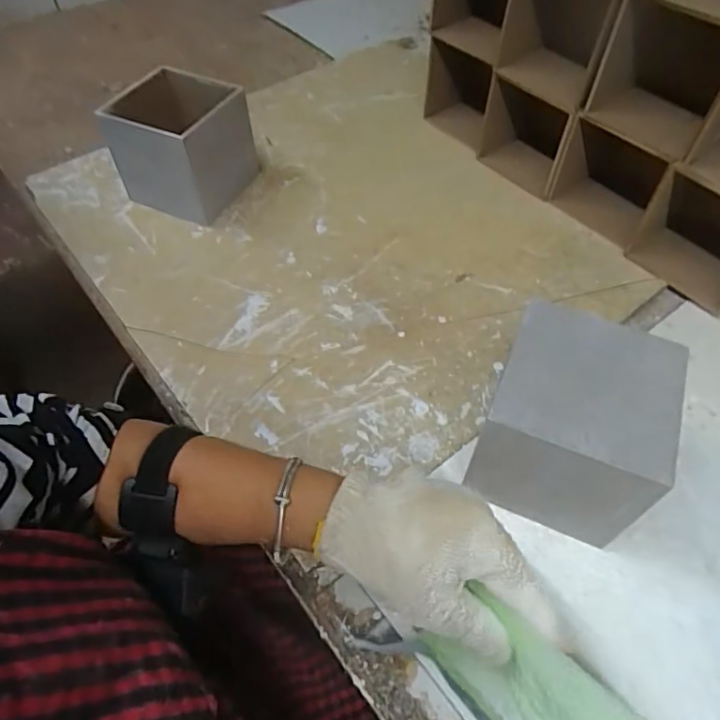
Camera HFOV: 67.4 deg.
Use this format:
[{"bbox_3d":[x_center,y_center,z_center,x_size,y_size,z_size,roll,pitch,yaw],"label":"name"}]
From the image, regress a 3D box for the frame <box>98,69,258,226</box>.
[{"bbox_3d":[-0.203,-0.243,0.614,0.126,0.115,0.114,18,56,12],"label":"frame"}]

